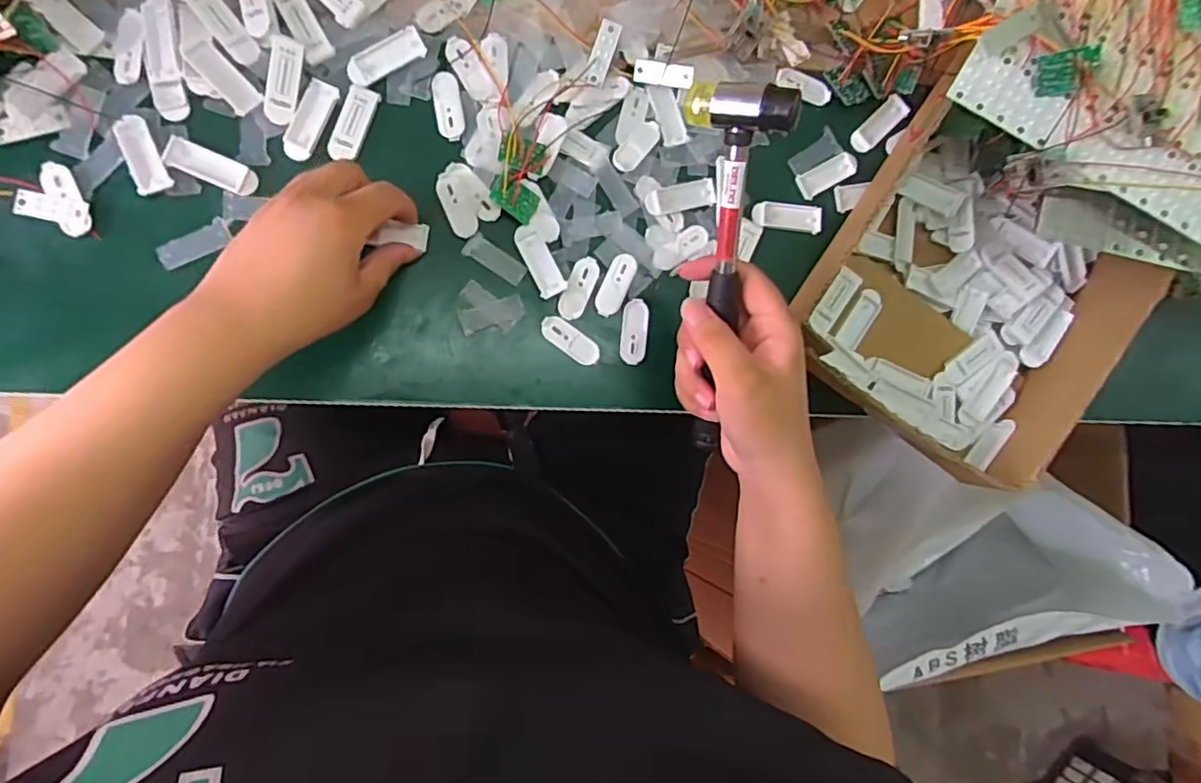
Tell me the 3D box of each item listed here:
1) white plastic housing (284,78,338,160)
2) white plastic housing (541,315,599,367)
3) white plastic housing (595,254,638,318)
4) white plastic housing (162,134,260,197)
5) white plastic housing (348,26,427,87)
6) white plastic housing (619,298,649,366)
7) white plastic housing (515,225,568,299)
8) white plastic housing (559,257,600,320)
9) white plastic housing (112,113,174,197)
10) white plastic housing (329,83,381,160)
[{"bbox_3d":[-0.208,-0.195,0.441,0.021,0.004,0.059,25,83,-8],"label":"white plastic housing"},{"bbox_3d":[-0.023,-0.038,0.472,0.050,0.004,0.021,34,82,-6],"label":"white plastic housing"},{"bbox_3d":[0.012,-0.082,0.478,0.020,0.005,0.050,25,83,-8],"label":"white plastic housing"},{"bbox_3d":[-0.271,-0.157,0.431,0.061,0.006,0.022,22,84,-8],"label":"white plastic housing"},{"bbox_3d":[-0.157,-0.244,0.451,0.057,0.007,0.022,-30,92,-10],"label":"white plastic housing"},{"bbox_3d":[0.027,-0.047,0.483,0.020,0.004,0.051,8,86,-9],"label":"white plastic housing"},{"bbox_3d":[-0.045,-0.099,0.468,0.021,0.004,0.056,-27,92,-10],"label":"white plastic housing"},{"bbox_3d":[-0.016,-0.079,0.476,0.020,0.004,0.050,25,83,-8],"label":"white plastic housing"},{"bbox_3d":[-0.314,-0.162,0.423,0.022,0.008,0.056,-23,91,-10],"label":"white plastic housing"},{"bbox_3d":[-0.179,-0.195,0.448,0.022,0.006,0.053,19,84,-8],"label":"white plastic housing"}]

